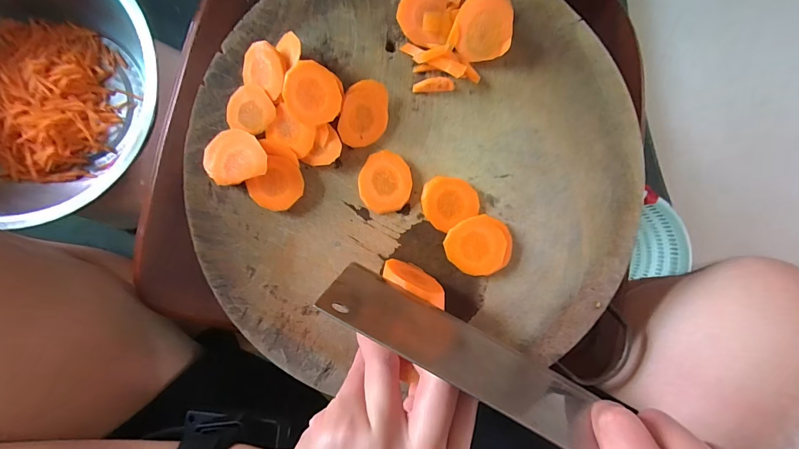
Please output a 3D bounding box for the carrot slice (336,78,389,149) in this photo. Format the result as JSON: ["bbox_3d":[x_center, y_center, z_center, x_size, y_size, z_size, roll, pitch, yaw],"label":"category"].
[{"bbox_3d":[-0.025,-0.080,0.265,0.035,0.004,0.047,8,101,-26],"label":"carrot slice"}]

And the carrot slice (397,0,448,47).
[{"bbox_3d":[0.016,-0.151,0.265,0.035,0.004,0.039,1,101,-8],"label":"carrot slice"}]

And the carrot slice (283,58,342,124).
[{"bbox_3d":[-0.059,-0.088,0.248,0.037,0.004,0.040,-1,106,-5],"label":"carrot slice"}]

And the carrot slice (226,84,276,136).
[{"bbox_3d":[-0.104,-0.081,0.258,0.035,0.004,0.031,19,105,6],"label":"carrot slice"}]

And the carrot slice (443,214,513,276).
[{"bbox_3d":[0.059,0.016,0.276,0.049,0.011,0.043,-17,91,-4],"label":"carrot slice"}]

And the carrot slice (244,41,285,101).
[{"bbox_3d":[-0.092,-0.107,0.251,0.037,0.004,0.030,30,111,14],"label":"carrot slice"}]

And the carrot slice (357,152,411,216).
[{"bbox_3d":[-0.010,-0.031,0.274,0.038,0.008,0.044,11,89,-4],"label":"carrot slice"}]

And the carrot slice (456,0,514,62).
[{"bbox_3d":[0.061,-0.141,0.262,0.037,0.004,0.043,0,123,4],"label":"carrot slice"}]

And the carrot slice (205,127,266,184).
[{"bbox_3d":[-0.114,-0.048,0.255,0.046,0.007,0.037,-13,83,14],"label":"carrot slice"}]

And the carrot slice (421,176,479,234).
[{"bbox_3d":[0.038,-0.019,0.279,0.040,0.005,0.038,-30,92,-4],"label":"carrot slice"}]

